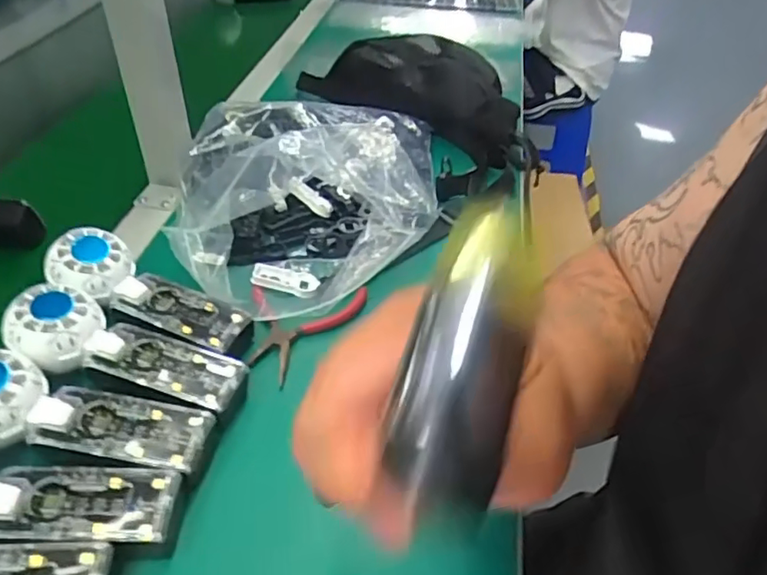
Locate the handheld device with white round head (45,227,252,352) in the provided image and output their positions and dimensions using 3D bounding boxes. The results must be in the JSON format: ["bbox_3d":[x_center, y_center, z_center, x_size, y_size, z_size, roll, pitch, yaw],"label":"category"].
[{"bbox_3d":[-0.182,0.004,0.466,0.163,0.053,0.053,15,44,13],"label":"handheld device with white round head"}]

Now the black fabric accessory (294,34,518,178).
[{"bbox_3d":[0.029,-0.255,0.738,0.301,0.070,0.141,31,49,27],"label":"black fabric accessory"}]

